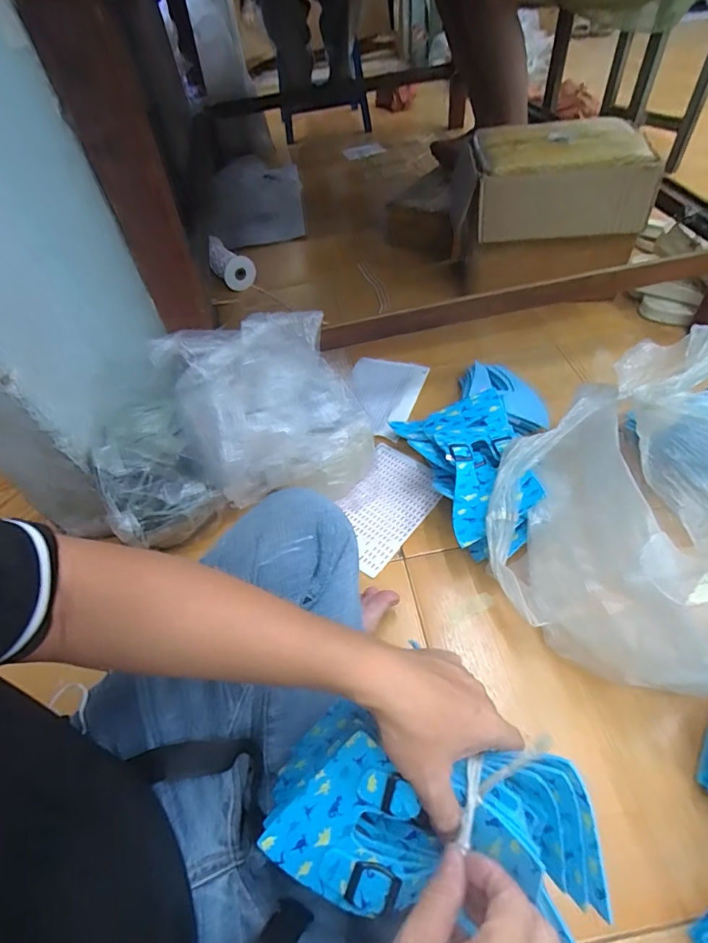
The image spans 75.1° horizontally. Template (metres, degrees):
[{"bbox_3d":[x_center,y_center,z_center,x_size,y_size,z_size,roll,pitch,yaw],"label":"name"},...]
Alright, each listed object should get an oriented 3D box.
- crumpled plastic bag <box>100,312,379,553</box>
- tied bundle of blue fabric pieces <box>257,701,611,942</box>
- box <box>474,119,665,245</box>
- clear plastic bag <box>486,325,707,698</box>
[{"bbox_3d":[-0.161,-0.053,0.654,0.355,0.247,0.147,-18,51,-8],"label":"crumpled plastic bag"},{"bbox_3d":[0.048,0.240,0.330,0.231,0.097,0.118,-4,51,11],"label":"tied bundle of blue fabric pieces"},{"bbox_3d":[0.375,-0.561,0.883,0.298,0.127,0.238,-4,51,3],"label":"box"},{"bbox_3d":[0.415,0.044,0.556,0.485,0.197,0.368,-26,53,-14],"label":"clear plastic bag"}]

